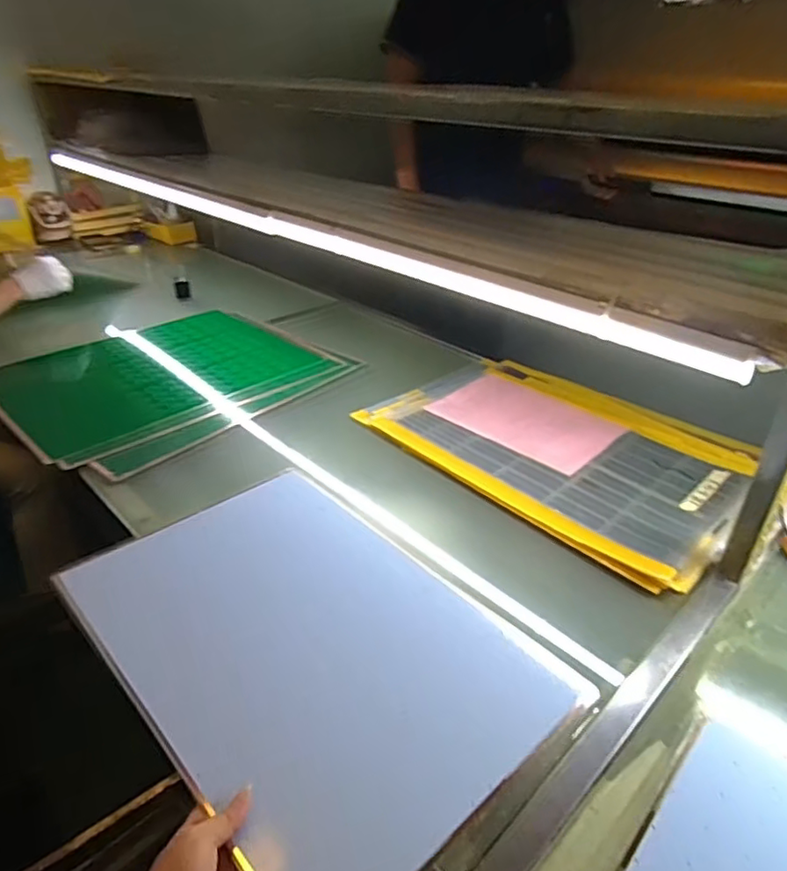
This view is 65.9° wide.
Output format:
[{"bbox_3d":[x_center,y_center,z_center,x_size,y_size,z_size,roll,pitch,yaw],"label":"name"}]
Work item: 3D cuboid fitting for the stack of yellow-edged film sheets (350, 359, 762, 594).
[{"bbox_3d":[0.273,0.009,0.993,0.412,0.035,0.584,-26,41,-38],"label":"stack of yellow-edged film sheets"}]

